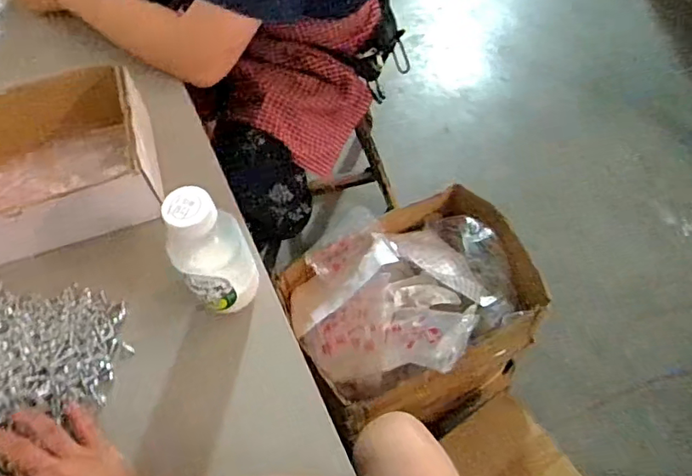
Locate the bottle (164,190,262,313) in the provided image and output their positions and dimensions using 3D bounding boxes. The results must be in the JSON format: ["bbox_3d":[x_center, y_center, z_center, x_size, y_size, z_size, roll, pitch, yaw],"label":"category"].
[{"bbox_3d":[-0.117,0.020,0.476,0.065,0.149,0.052,-33,64,-14],"label":"bottle"}]

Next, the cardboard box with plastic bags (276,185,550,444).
[{"bbox_3d":[0.138,0.137,1.049,0.385,0.301,0.329,-20,61,-8],"label":"cardboard box with plastic bags"}]

